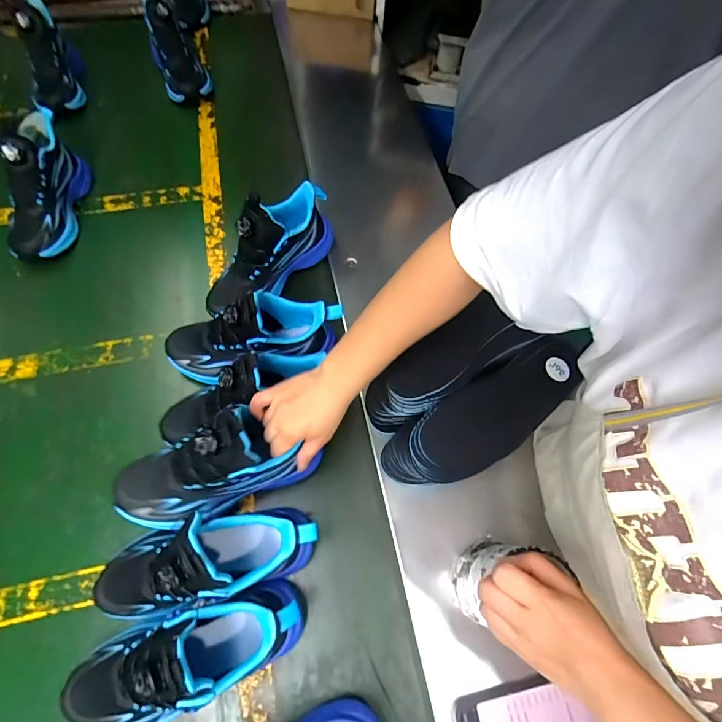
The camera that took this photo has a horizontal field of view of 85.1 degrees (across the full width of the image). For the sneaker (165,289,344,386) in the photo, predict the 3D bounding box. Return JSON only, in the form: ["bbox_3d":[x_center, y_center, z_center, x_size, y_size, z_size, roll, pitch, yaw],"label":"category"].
[{"bbox_3d":[-0.145,-0.034,0.522,0.233,0.129,0.082,-4,66,-4],"label":"sneaker"}]

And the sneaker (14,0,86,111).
[{"bbox_3d":[-0.617,-0.621,0.768,0.093,0.084,0.270,-15,85,-9],"label":"sneaker"}]

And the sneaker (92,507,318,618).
[{"bbox_3d":[-0.164,0.205,0.407,0.236,0.142,0.080,-11,66,-8],"label":"sneaker"}]

